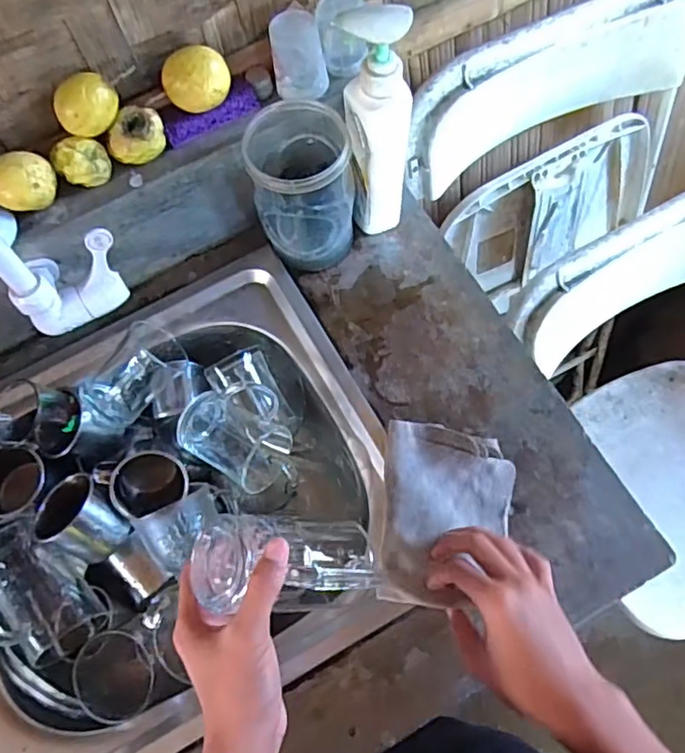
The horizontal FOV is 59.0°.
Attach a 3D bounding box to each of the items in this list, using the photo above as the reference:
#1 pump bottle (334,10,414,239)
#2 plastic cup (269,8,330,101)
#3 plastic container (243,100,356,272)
[{"bbox_3d":[0.032,-0.224,0.569,0.061,0.246,0.046,3,69,4],"label":"pump bottle"},{"bbox_3d":[-0.042,-0.305,0.578,0.052,0.060,0.050,-8,69,-1],"label":"plastic cup"},{"bbox_3d":[-0.038,-0.189,0.608,0.093,0.152,0.103,-7,69,0],"label":"plastic container"}]

